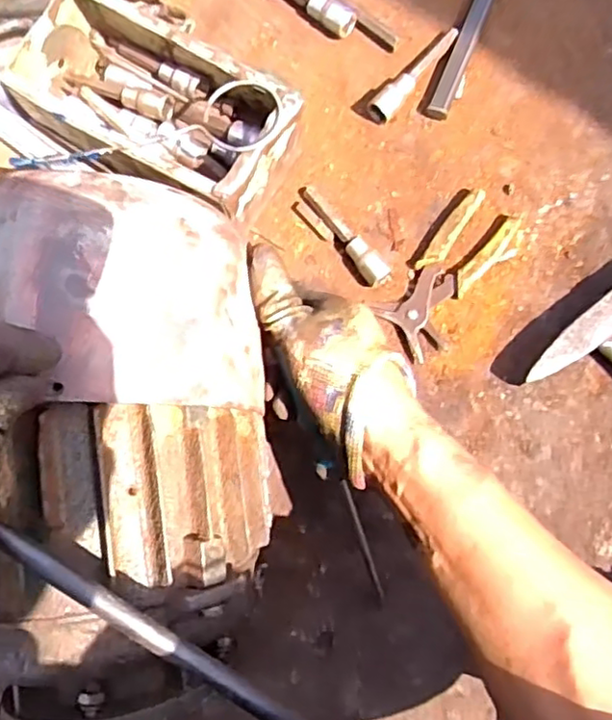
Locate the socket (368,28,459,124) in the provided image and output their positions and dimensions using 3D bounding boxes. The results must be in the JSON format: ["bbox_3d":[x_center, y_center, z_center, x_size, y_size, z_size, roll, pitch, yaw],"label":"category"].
[{"bbox_3d":[0.088,-0.236,0.533,0.021,0.019,0.099,38,85,8],"label":"socket"}]

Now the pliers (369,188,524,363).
[{"bbox_3d":[0.115,-0.069,0.513,0.059,0.015,0.135,41,85,8],"label":"pliers"}]

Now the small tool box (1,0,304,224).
[{"bbox_3d":[-0.116,-0.191,0.511,0.211,0.083,0.111,31,83,8],"label":"small tool box"}]

